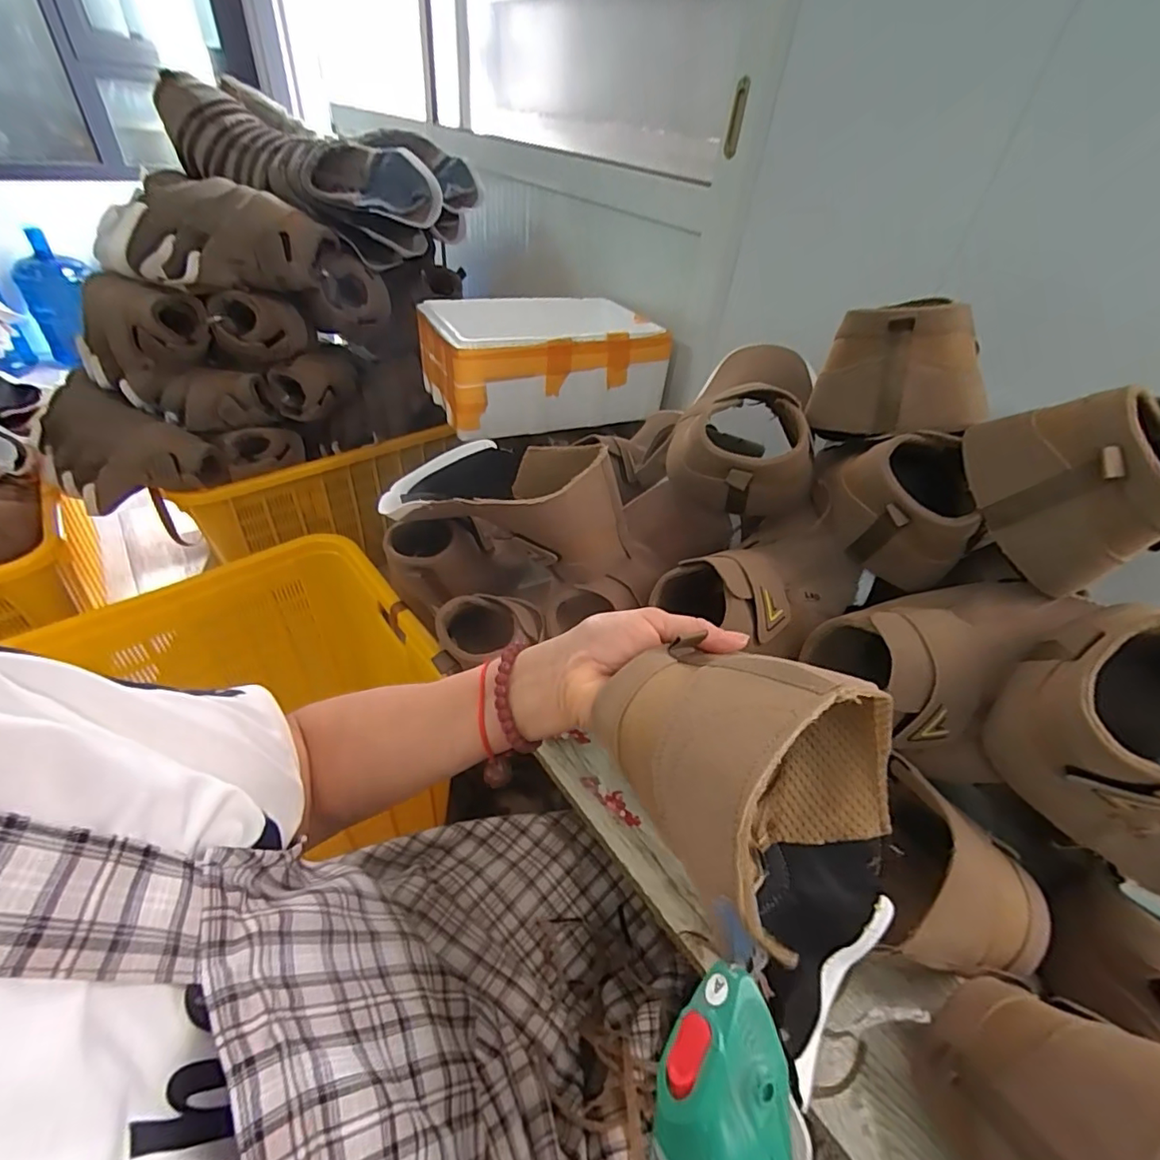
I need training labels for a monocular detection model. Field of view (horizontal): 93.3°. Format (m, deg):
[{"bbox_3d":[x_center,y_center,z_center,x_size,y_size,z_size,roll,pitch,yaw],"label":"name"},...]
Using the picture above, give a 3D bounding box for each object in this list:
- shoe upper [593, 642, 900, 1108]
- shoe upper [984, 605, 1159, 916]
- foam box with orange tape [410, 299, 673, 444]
[{"bbox_3d":[0.121,0.137,0.295,0.124,0.224,0.148,-30,35,20],"label":"shoe upper"},{"bbox_3d":[0.391,0.139,0.365,0.251,0.142,0.101,43,43,-7],"label":"shoe upper"},{"bbox_3d":[-0.076,-0.429,1.063,0.413,0.153,0.302,-15,43,-22],"label":"foam box with orange tape"}]

